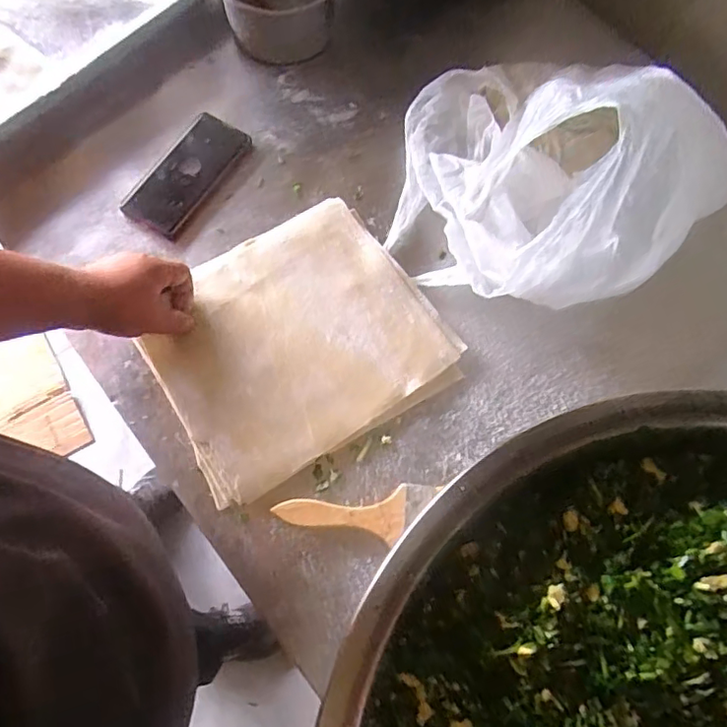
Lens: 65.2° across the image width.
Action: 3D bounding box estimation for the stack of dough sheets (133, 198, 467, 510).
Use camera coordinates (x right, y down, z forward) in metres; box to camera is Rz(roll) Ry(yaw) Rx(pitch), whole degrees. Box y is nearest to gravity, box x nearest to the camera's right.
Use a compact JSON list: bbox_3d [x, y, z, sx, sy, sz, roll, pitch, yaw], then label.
[{"bbox_3d":[-0.073,-0.026,0.597,0.281,0.015,0.244,-30,74,-12],"label":"stack of dough sheets"}]

